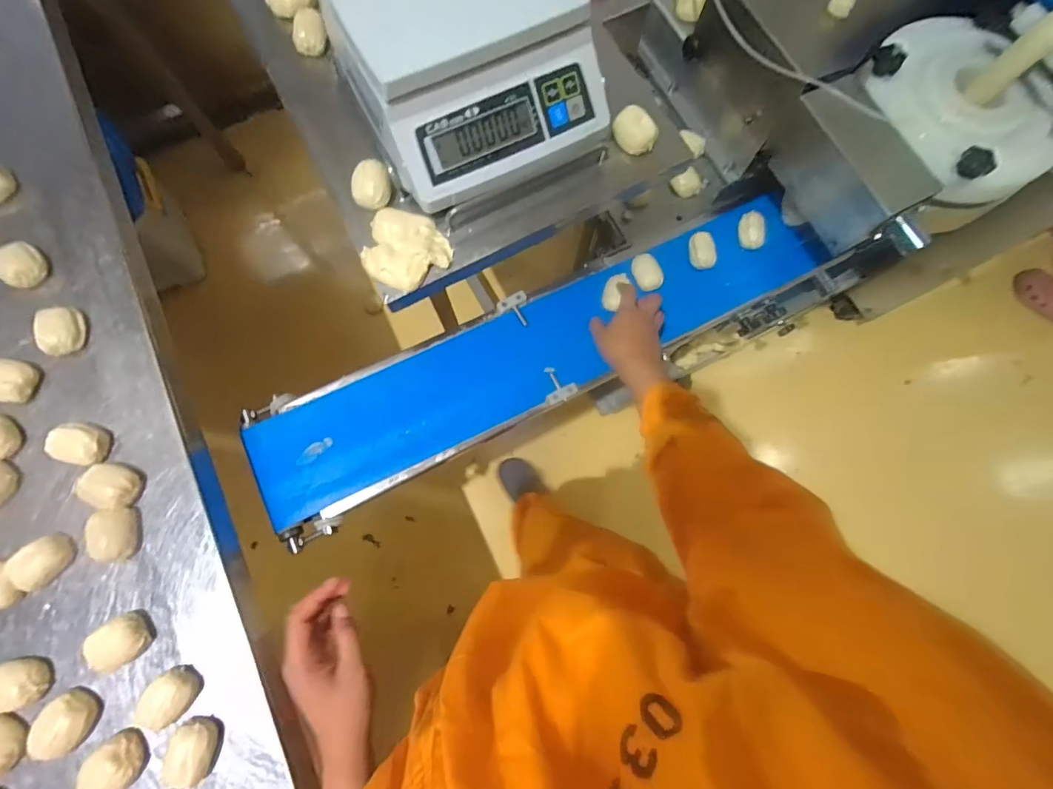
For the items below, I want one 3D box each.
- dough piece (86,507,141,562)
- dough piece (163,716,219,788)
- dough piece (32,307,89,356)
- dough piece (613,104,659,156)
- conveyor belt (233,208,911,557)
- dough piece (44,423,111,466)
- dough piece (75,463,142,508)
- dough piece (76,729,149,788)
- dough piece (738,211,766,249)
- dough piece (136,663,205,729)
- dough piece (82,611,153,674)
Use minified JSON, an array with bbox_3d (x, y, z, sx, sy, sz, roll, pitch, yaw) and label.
[{"bbox_3d":[-0.468,0.159,0.521,0.041,0.027,0.056,-4,77,-3],"label":"dough piece"},{"bbox_3d":[-0.346,0.368,0.476,0.036,0.033,0.055,5,77,-1],"label":"dough piece"},{"bbox_3d":[-0.581,-0.080,0.575,0.042,0.027,0.056,-22,79,-7],"label":"dough piece"},{"bbox_3d":[0.135,-0.326,0.568,0.055,0.035,0.038,33,78,6],"label":"dough piece"},{"bbox_3d":[0.065,-0.072,0.747,0.980,0.090,0.207,-24,79,-7],"label":"conveyor belt"},{"bbox_3d":[-0.527,0.058,0.541,0.061,0.033,0.049,6,77,0],"label":"dough piece"},{"bbox_3d":[-0.479,0.106,0.534,0.057,0.030,0.050,2,77,-1],"label":"dough piece"},{"bbox_3d":[-0.423,0.379,0.475,0.062,0.037,0.050,-38,81,-9],"label":"dough piece"},{"bbox_3d":[0.377,-0.275,0.764,0.041,0.021,0.059,2,77,-1],"label":"dough piece"},{"bbox_3d":[-0.379,0.319,0.486,0.044,0.033,0.057,34,78,6],"label":"dough piece"},{"bbox_3d":[-0.439,0.267,0.494,0.051,0.036,0.049,0,77,-2],"label":"dough piece"}]

